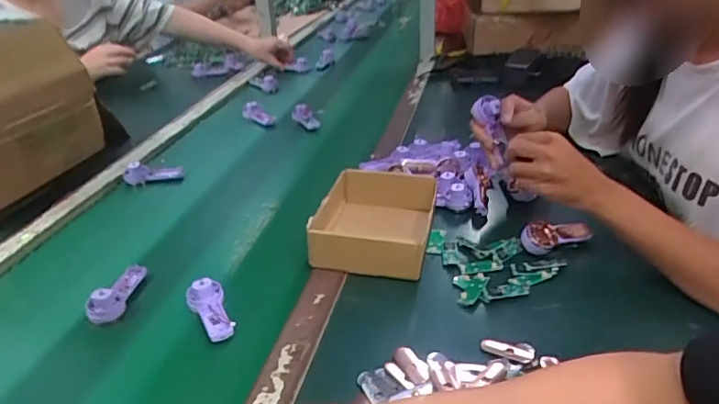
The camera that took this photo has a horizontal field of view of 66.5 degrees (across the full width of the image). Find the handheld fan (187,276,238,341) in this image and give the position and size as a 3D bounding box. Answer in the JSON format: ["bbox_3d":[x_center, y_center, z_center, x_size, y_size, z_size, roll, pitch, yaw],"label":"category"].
[{"bbox_3d":[-0.160,0.114,0.588,0.039,0.032,0.076,-14,31,-20],"label":"handheld fan"}]

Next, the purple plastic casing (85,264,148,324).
[{"bbox_3d":[-0.281,0.101,0.635,0.034,0.035,0.086,-1,29,4],"label":"purple plastic casing"}]

